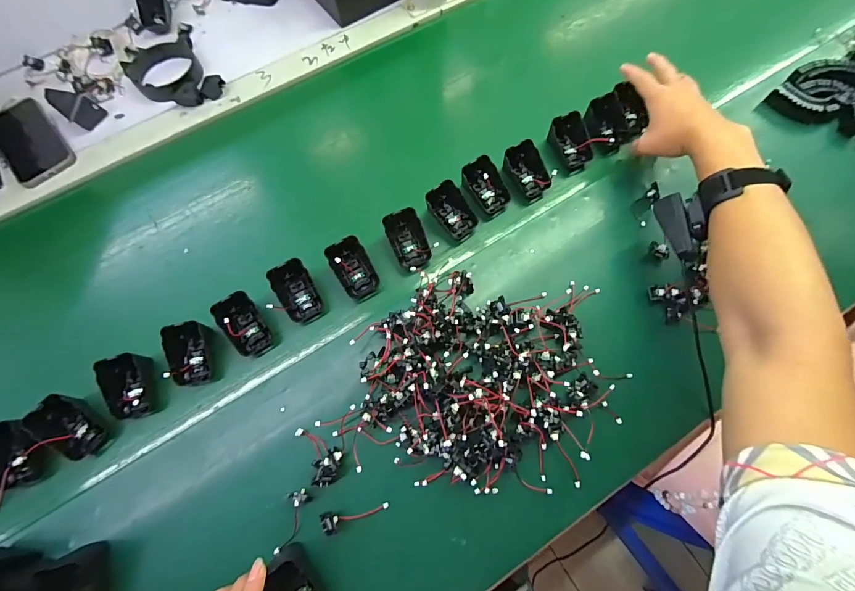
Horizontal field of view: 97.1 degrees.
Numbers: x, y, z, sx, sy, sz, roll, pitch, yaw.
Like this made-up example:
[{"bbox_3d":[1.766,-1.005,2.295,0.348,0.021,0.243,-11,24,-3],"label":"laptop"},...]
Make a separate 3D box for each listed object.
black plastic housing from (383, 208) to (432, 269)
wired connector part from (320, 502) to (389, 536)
[{"bbox_3d":[-0.024,-0.069,0.469,0.042,0.035,0.062,-22,71,-7],"label":"black plastic housing"},{"bbox_3d":[-0.074,0.228,0.382,0.070,0.014,0.021,-9,70,-2],"label":"wired connector part"}]

